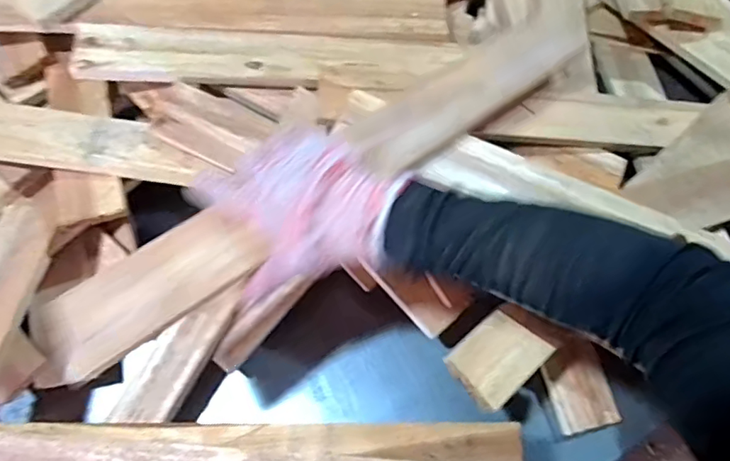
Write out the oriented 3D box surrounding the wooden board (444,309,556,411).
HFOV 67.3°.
[{"bbox_3d":[0.116,0.109,0.475,0.078,0.012,0.060,-39,72,-13],"label":"wooden board"}]

